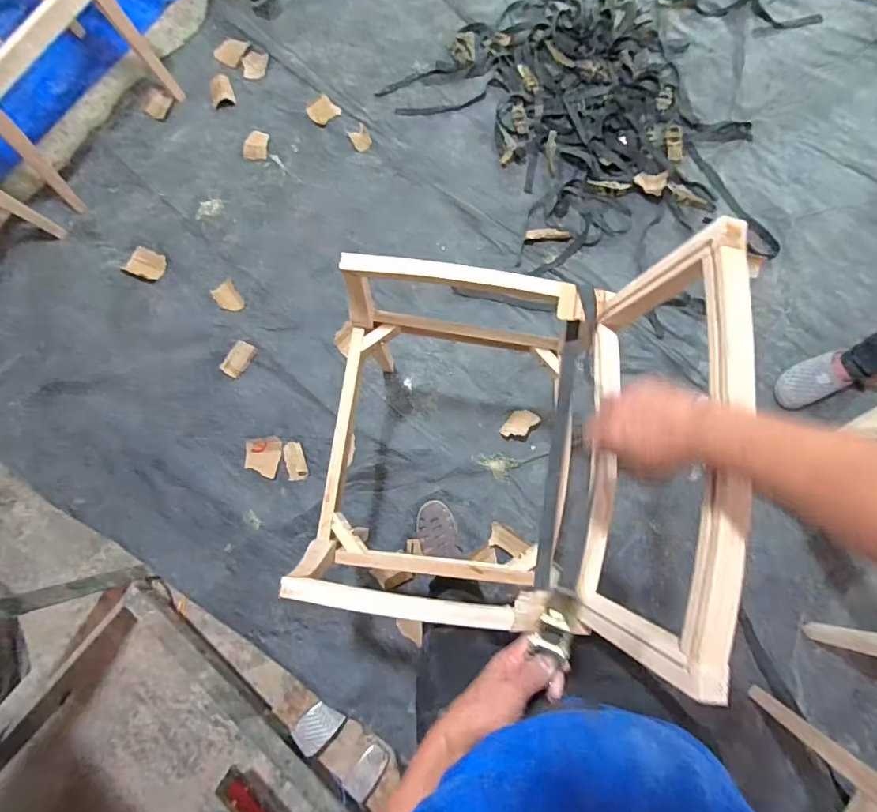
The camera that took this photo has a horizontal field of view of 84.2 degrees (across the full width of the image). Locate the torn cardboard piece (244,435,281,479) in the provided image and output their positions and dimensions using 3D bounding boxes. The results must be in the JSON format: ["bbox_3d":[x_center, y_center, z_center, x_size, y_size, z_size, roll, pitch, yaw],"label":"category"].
[{"bbox_3d":[-0.517,0.147,1.426,0.108,0.017,0.115,4,82,5],"label":"torn cardboard piece"}]

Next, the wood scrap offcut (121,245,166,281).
[{"bbox_3d":[-0.935,-0.454,1.555,0.135,0.027,0.091,23,84,7],"label":"wood scrap offcut"}]

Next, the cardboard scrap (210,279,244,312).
[{"bbox_3d":[-0.655,-0.338,1.511,0.068,0.013,0.107,-37,81,-2],"label":"cardboard scrap"}]

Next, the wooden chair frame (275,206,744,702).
[{"bbox_3d":[0.054,0.053,0.744,0.550,0.488,0.552,6,82,5],"label":"wooden chair frame"}]

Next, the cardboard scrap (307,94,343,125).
[{"bbox_3d":[-0.383,-0.974,1.595,0.094,0.032,0.089,-43,81,-2],"label":"cardboard scrap"}]

